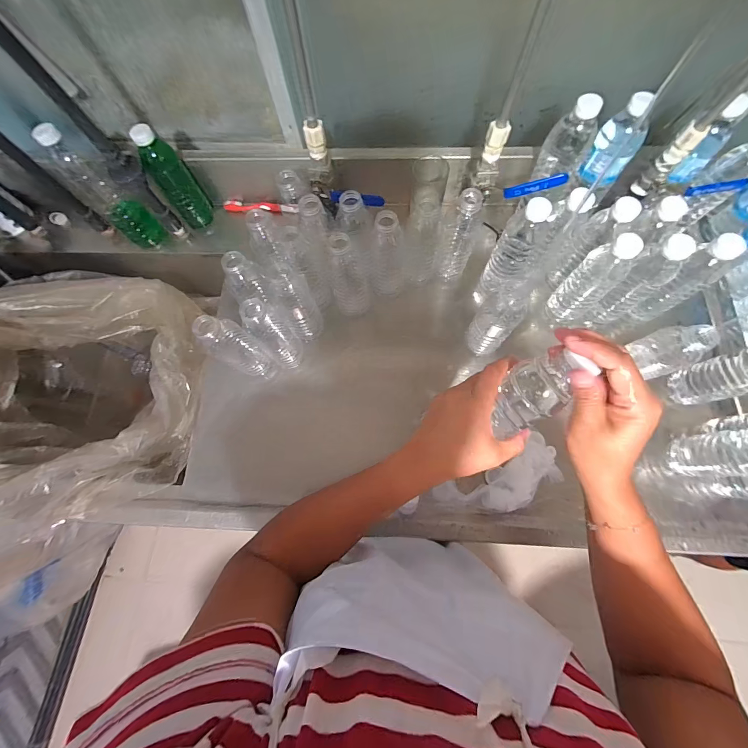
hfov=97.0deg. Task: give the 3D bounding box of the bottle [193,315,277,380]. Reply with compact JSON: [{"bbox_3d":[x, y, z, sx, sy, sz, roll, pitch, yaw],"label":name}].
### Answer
[{"bbox_3d":[-0.204,-0.036,0.494,0.056,0.173,0.051,-1,73,2],"label":"bottle"}]

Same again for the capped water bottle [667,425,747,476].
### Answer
[{"bbox_3d":[0.466,0.097,0.415,0.060,0.164,0.059,-5,73,0],"label":"capped water bottle"}]

